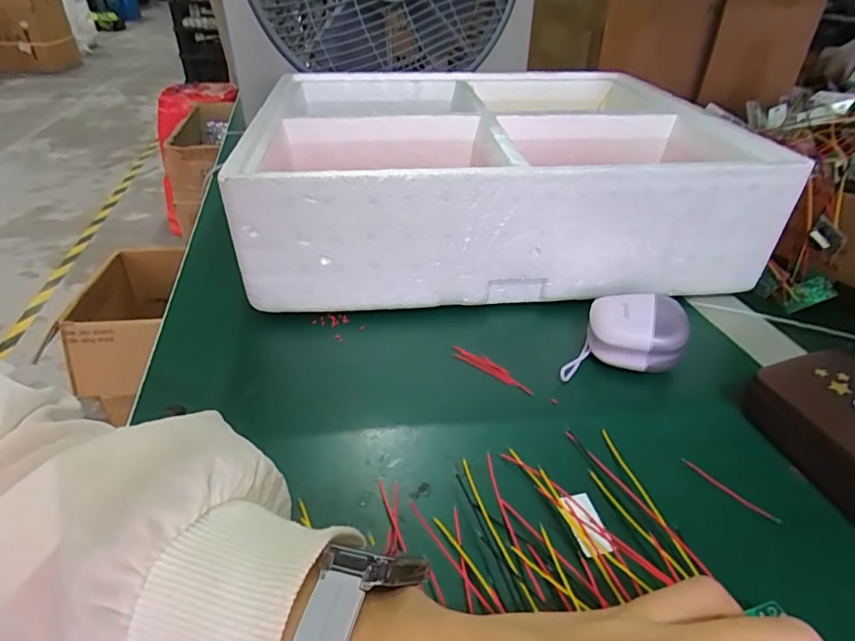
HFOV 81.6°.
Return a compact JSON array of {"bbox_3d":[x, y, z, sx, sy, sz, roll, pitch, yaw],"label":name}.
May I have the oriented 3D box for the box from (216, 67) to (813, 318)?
[{"bbox_3d":[0.053,-0.141,0.460,0.377,0.102,0.312,-3,37,-5],"label":"box"}]

